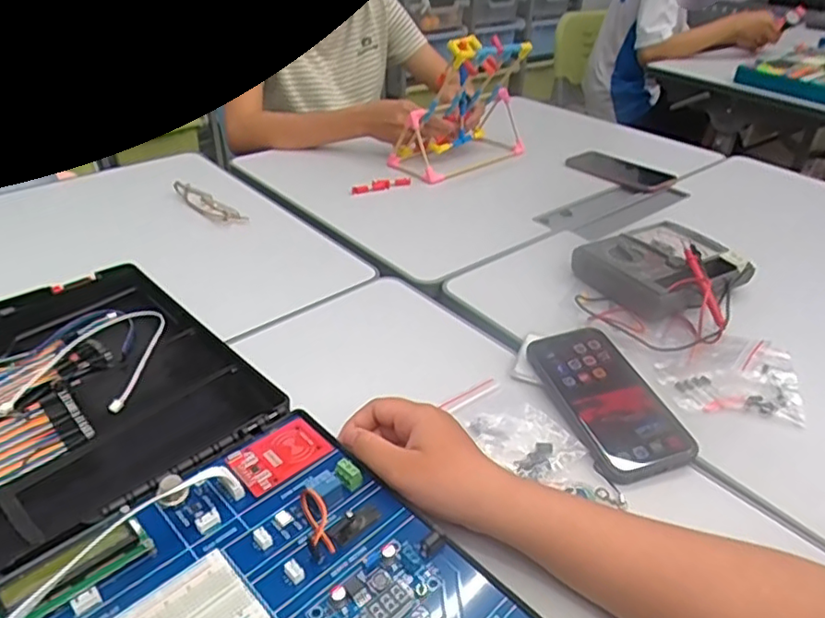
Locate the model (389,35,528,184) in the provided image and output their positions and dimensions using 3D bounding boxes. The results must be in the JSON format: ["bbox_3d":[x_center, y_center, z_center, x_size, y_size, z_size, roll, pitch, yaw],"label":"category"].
[{"bbox_3d":[0.086,-0.321,0.939,0.218,0.188,0.113,-22,41,-31],"label":"model"}]

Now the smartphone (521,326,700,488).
[{"bbox_3d":[0.162,0.075,0.512,0.078,0.009,0.153,-19,45,-9],"label":"smartphone"}]

